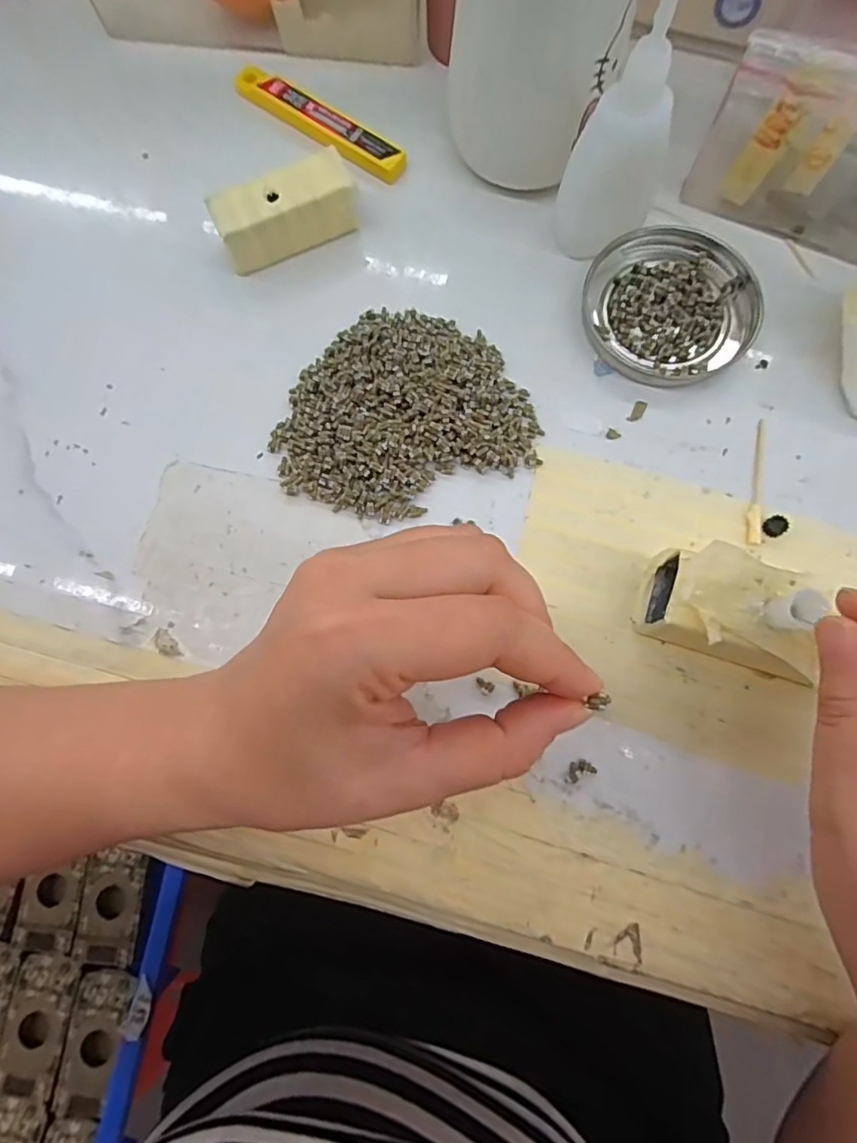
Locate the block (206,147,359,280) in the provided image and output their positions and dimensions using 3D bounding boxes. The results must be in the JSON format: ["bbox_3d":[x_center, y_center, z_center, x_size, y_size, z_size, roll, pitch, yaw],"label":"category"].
[{"bbox_3d":[-0.067,-0.169,0.268,0.065,0.023,0.028,-27,79,-4],"label":"block"}]

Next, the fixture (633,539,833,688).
[{"bbox_3d":[0.114,0.016,0.218,0.056,0.044,0.039,21,80,6],"label":"fixture"}]

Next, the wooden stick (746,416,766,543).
[{"bbox_3d":[0.145,-0.041,0.251,0.006,0.004,0.059,10,79,4],"label":"wooden stick"}]

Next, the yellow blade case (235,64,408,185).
[{"bbox_3d":[-0.057,-0.231,0.292,0.103,0.008,0.022,35,81,8],"label":"yellow blade case"}]

